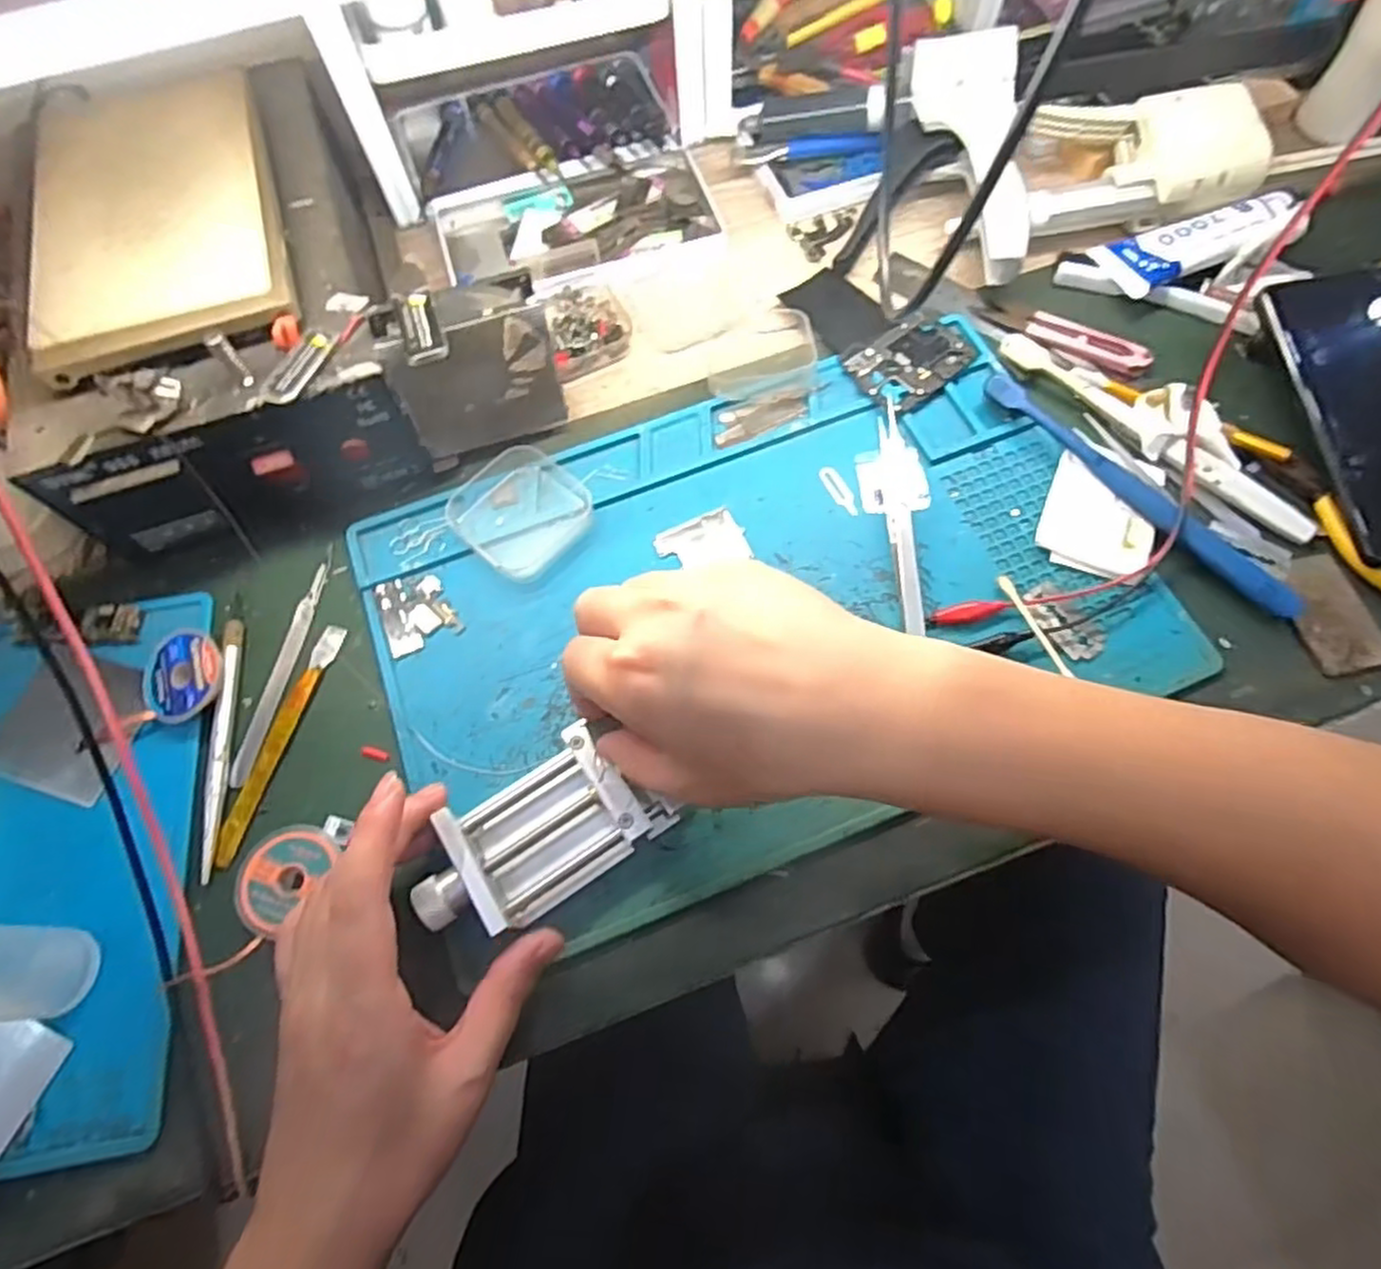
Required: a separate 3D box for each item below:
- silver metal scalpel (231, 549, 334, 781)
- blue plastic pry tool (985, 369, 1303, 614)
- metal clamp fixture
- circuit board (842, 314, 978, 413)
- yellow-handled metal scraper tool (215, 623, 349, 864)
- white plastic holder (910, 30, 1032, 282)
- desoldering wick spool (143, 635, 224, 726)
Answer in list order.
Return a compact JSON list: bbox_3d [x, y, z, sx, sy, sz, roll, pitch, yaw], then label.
[{"bbox_3d":[-0.208,0.012,0.375,0.011,0.004,0.128,9,68,6],"label":"silver metal scalpel"},{"bbox_3d":[0.233,-0.077,0.384,0.024,0.014,0.190,-41,72,-14],"label":"blue plastic pry tool"},{"bbox_3d":[-0.067,0.088,0.315,0.102,0.027,0.054,-34,72,-10],"label":"metal clamp fixture"},{"bbox_3d":[0.129,-0.160,0.429,0.069,0.004,0.048,-34,70,-12],"label":"circuit board"},{"bbox_3d":[-0.202,0.050,0.360,0.014,0.006,0.122,16,69,8],"label":"yellow-handled metal scraper tool"},{"bbox_3d":[0.171,-0.282,0.433,0.054,0.021,0.153,-9,85,0],"label":"white plastic holder"},{"bbox_3d":[-0.250,0.023,0.363,0.036,0.016,0.041,0,68,2],"label":"desoldering wick spool"}]

